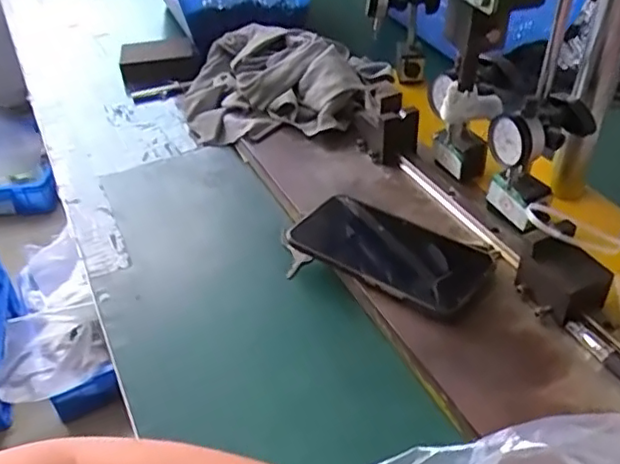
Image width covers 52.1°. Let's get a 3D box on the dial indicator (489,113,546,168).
[{"bbox_3d":[0.148,-0.066,0.453,0.019,0.036,0.037,-29,45,-27],"label":"dial indicator"}]

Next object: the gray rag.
[{"bbox_3d":[-0.036,-0.165,0.717,0.256,0.066,0.159,5,40,12],"label":"gray rag"}]

